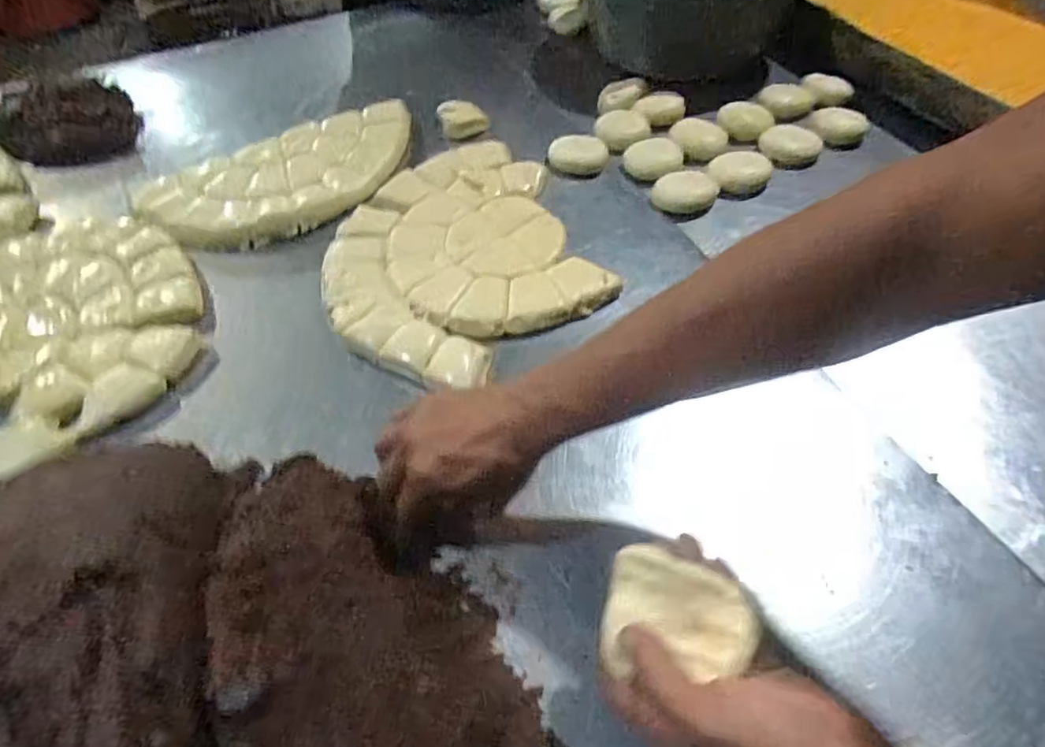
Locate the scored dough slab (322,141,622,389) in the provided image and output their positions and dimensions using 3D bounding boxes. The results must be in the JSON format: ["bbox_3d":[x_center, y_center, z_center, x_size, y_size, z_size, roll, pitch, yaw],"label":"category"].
[{"bbox_3d":[-0.063,-0.114,0.584,0.257,0.021,0.268,-32,59,-20],"label":"scored dough slab"}]

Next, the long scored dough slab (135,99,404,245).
[{"bbox_3d":[-0.256,-0.225,0.677,0.306,0.016,0.176,-27,57,-17],"label":"long scored dough slab"}]

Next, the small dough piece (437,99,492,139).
[{"bbox_3d":[-0.071,-0.310,0.732,0.059,0.030,0.045,-7,53,-3],"label":"small dough piece"}]

